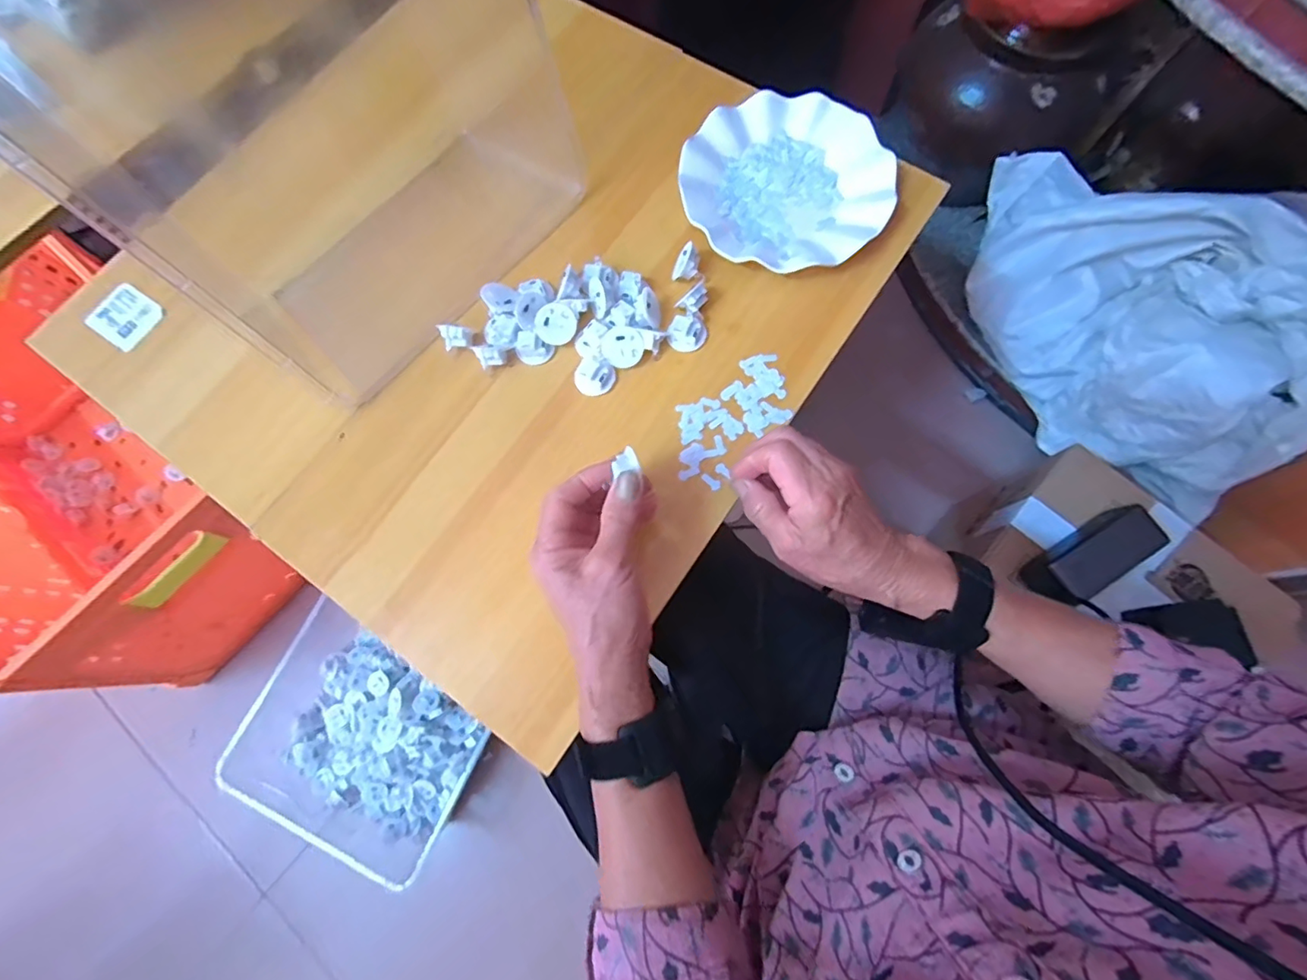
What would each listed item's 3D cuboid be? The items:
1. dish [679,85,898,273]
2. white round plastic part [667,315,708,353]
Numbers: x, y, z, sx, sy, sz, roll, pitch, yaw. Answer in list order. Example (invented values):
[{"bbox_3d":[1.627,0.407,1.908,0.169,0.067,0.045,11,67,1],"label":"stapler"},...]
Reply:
[{"bbox_3d":[0.116,-0.271,0.490,0.177,0.022,0.183,-1,74,2],"label":"dish"},{"bbox_3d":[0.028,-0.130,0.459,0.030,0.014,0.027,20,76,7],"label":"white round plastic part"}]

